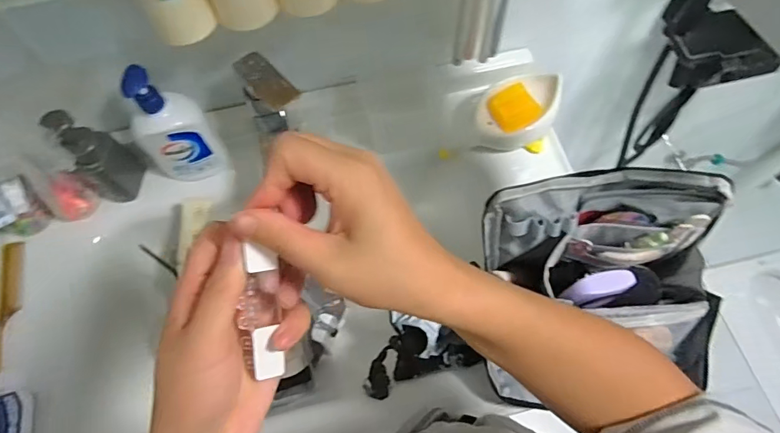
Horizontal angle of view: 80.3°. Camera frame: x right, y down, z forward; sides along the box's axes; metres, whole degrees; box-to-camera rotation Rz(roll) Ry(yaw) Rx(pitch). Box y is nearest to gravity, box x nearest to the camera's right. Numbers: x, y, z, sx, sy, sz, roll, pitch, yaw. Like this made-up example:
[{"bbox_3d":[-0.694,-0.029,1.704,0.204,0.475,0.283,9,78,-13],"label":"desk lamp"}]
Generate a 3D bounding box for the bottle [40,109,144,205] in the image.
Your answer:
[{"bbox_3d":[-0.382,-0.077,0.608,0.041,0.157,0.073,37,71,17],"label":"bottle"}]

